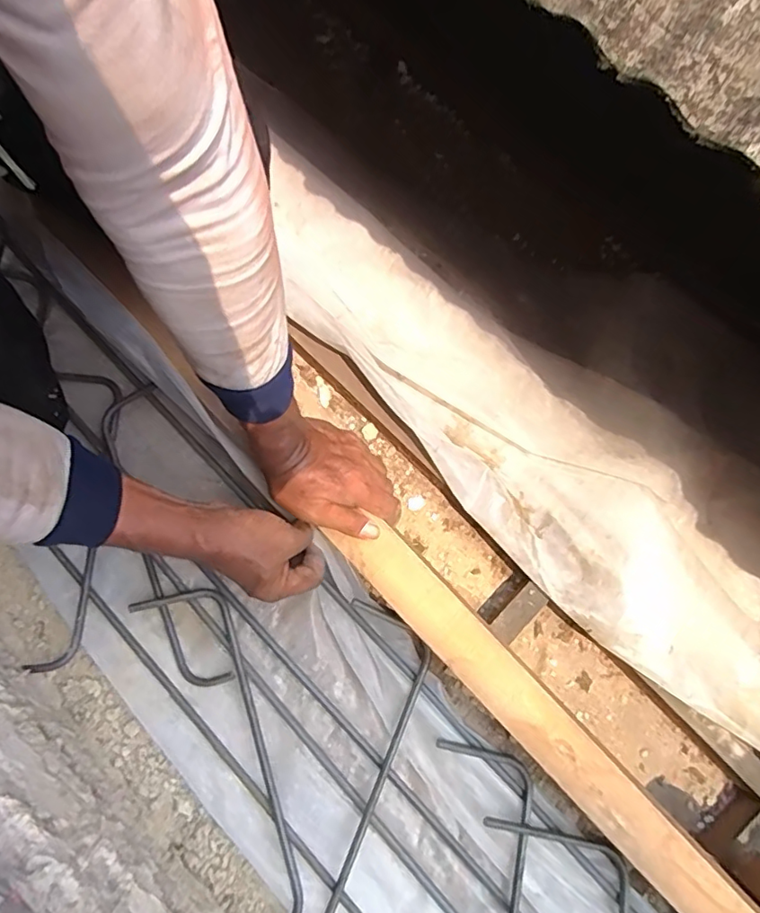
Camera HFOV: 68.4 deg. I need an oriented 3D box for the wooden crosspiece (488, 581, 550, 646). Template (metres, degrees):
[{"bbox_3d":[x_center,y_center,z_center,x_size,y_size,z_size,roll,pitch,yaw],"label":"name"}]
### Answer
[{"bbox_3d":[0.192,0.217,0.773,0.037,0.014,0.083,43,79,8],"label":"wooden crosspiece"}]

